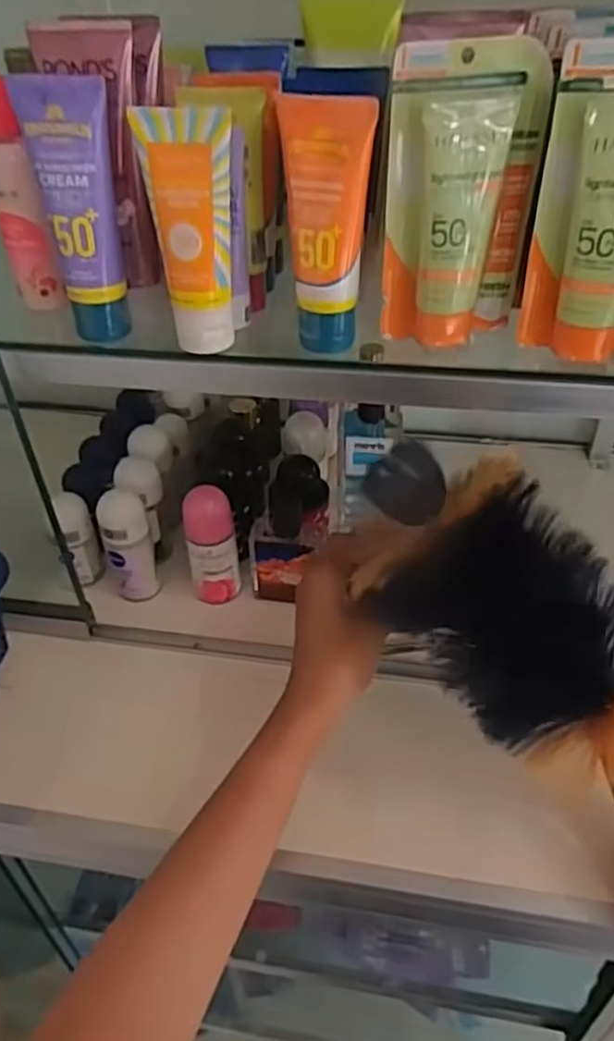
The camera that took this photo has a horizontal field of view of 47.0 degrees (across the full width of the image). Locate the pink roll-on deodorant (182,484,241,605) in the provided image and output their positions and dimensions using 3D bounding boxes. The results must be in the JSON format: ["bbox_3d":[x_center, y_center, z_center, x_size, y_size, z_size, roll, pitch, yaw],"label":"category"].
[{"bbox_3d":[-0.077,0.021,0.574,0.037,0.099,0.031,-5,41,-3],"label":"pink roll-on deodorant"}]

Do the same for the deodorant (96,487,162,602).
[{"bbox_3d":[-0.147,0.022,0.587,0.035,0.091,0.042,-10,42,-9],"label":"deodorant"}]

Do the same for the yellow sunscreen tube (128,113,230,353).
[{"bbox_3d":[-0.060,-0.154,0.383,0.044,0.119,0.029,-8,42,-7],"label":"yellow sunscreen tube"}]

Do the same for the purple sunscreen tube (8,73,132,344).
[{"bbox_3d":[-0.124,-0.171,0.396,0.042,0.132,0.026,-11,42,-11],"label":"purple sunscreen tube"}]

